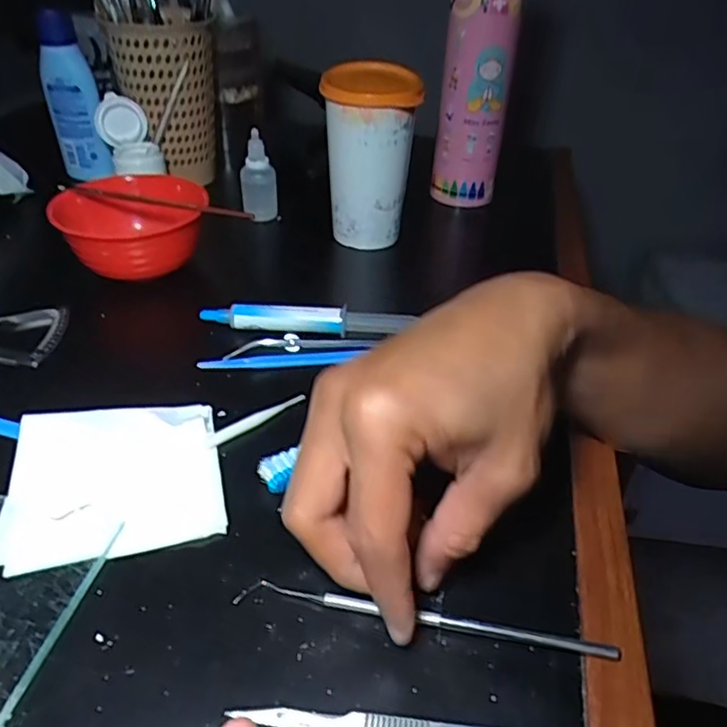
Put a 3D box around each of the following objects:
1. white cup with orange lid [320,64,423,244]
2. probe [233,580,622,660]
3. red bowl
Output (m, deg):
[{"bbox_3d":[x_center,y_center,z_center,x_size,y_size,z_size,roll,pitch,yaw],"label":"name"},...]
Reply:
[{"bbox_3d":[0.005,-0.162,0.493,0.066,0.129,0.075,2,38,-1],"label":"white cup with orange lid"},{"bbox_3d":[0.024,0.104,0.249,0.152,0.004,0.011,7,38,9],"label":"probe"},{"bbox_3d":[-0.171,-0.105,0.462,0.105,0.047,0.089,-5,39,-10],"label":"red bowl"}]

